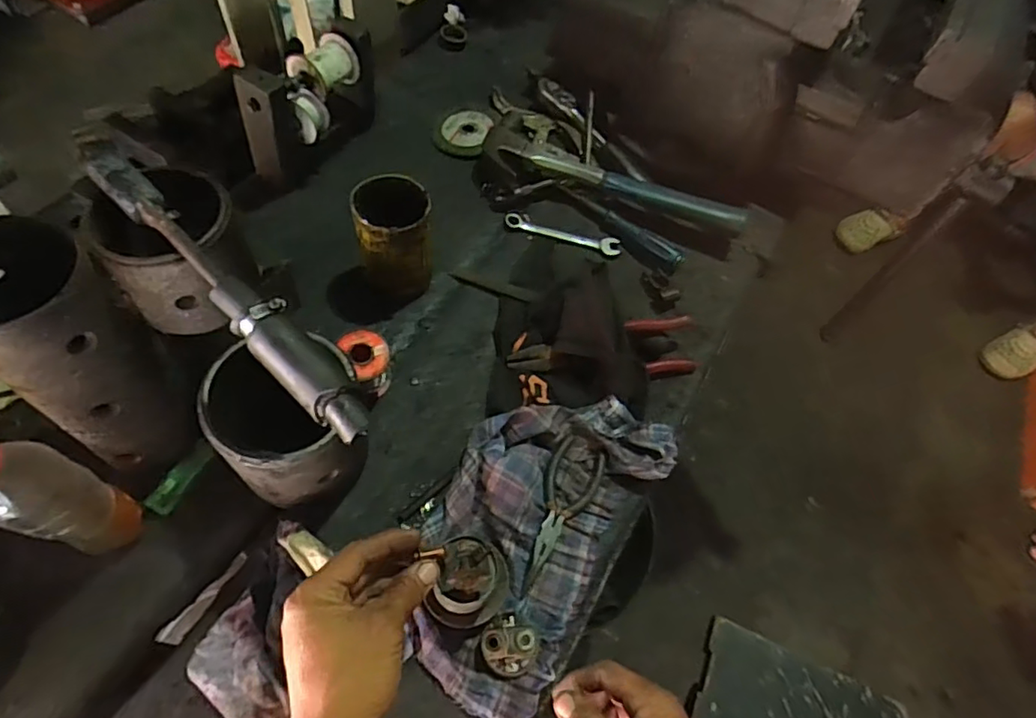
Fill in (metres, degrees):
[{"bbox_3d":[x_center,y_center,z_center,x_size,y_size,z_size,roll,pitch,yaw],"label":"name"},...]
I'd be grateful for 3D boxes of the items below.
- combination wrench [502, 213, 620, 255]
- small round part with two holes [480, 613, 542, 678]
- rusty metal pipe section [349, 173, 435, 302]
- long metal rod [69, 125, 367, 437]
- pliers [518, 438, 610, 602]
[{"bbox_3d":[0.055,-0.155,0.713,0.142,0.004,0.026,18,59,3],"label":"combination wrench"},{"bbox_3d":[-0.005,0.233,0.476,0.047,0.028,0.046,3,59,-5],"label":"small round part with two holes"},{"bbox_3d":[-0.128,-0.115,0.606,0.074,0.121,0.085,-6,61,-12],"label":"rusty metal pipe section"},{"bbox_3d":[-0.181,-0.048,0.353,0.267,0.039,0.032,41,63,16],"label":"long metal rod"},{"bbox_3d":[0.034,0.144,0.542,0.054,0.013,0.145,28,60,9],"label":"pliers"}]

